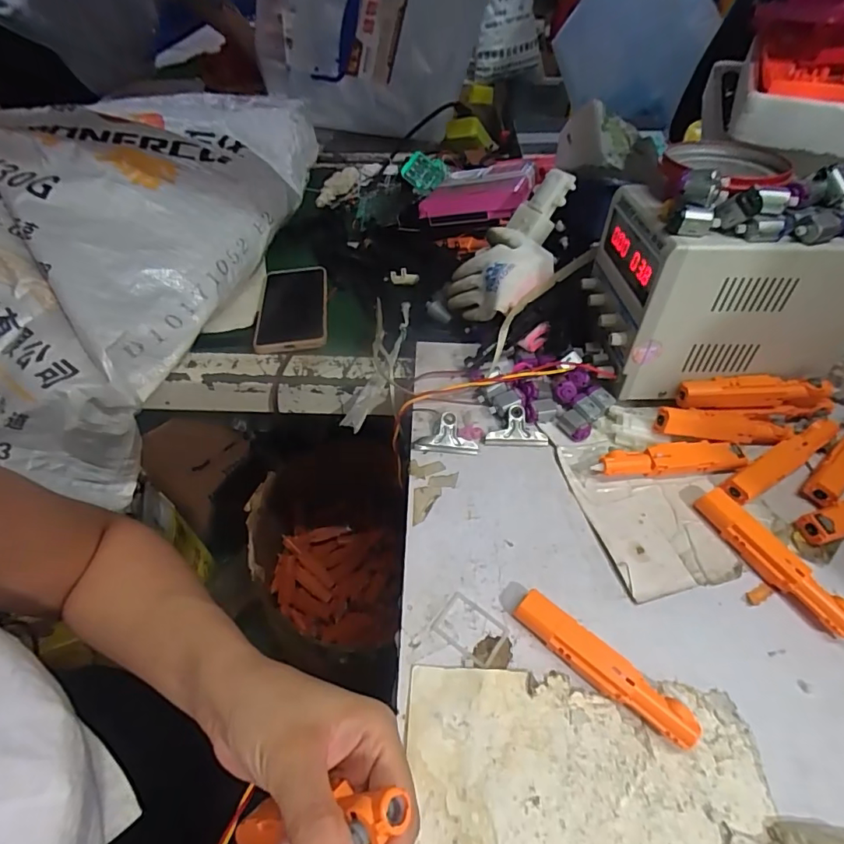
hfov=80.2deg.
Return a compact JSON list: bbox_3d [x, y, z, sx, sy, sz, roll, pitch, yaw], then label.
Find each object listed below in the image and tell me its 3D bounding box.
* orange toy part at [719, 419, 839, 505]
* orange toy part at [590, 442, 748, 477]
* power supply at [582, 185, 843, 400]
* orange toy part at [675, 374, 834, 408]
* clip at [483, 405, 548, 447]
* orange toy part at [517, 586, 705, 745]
[{"bbox_3d":[0.297,0.034,0.417,0.132,0.020,0.022,-23,52,-19],"label":"orange toy part"},{"bbox_3d":[0.204,0.033,0.416,0.123,0.023,0.022,-3,48,-4],"label":"orange toy part"},{"bbox_3d":[0.259,-0.119,0.446,0.195,0.141,0.131,0,48,-1],"label":"power supply"},{"bbox_3d":[0.288,-0.027,0.435,0.119,0.022,0.021,1,48,0],"label":"orange toy part"},{"bbox_3d":[0.083,0.004,0.441,0.054,0.018,0.031,3,48,2],"label":"clip"},{"bbox_3d":[0.113,0.156,0.319,0.119,0.021,0.022,34,56,26],"label":"orange toy part"}]

